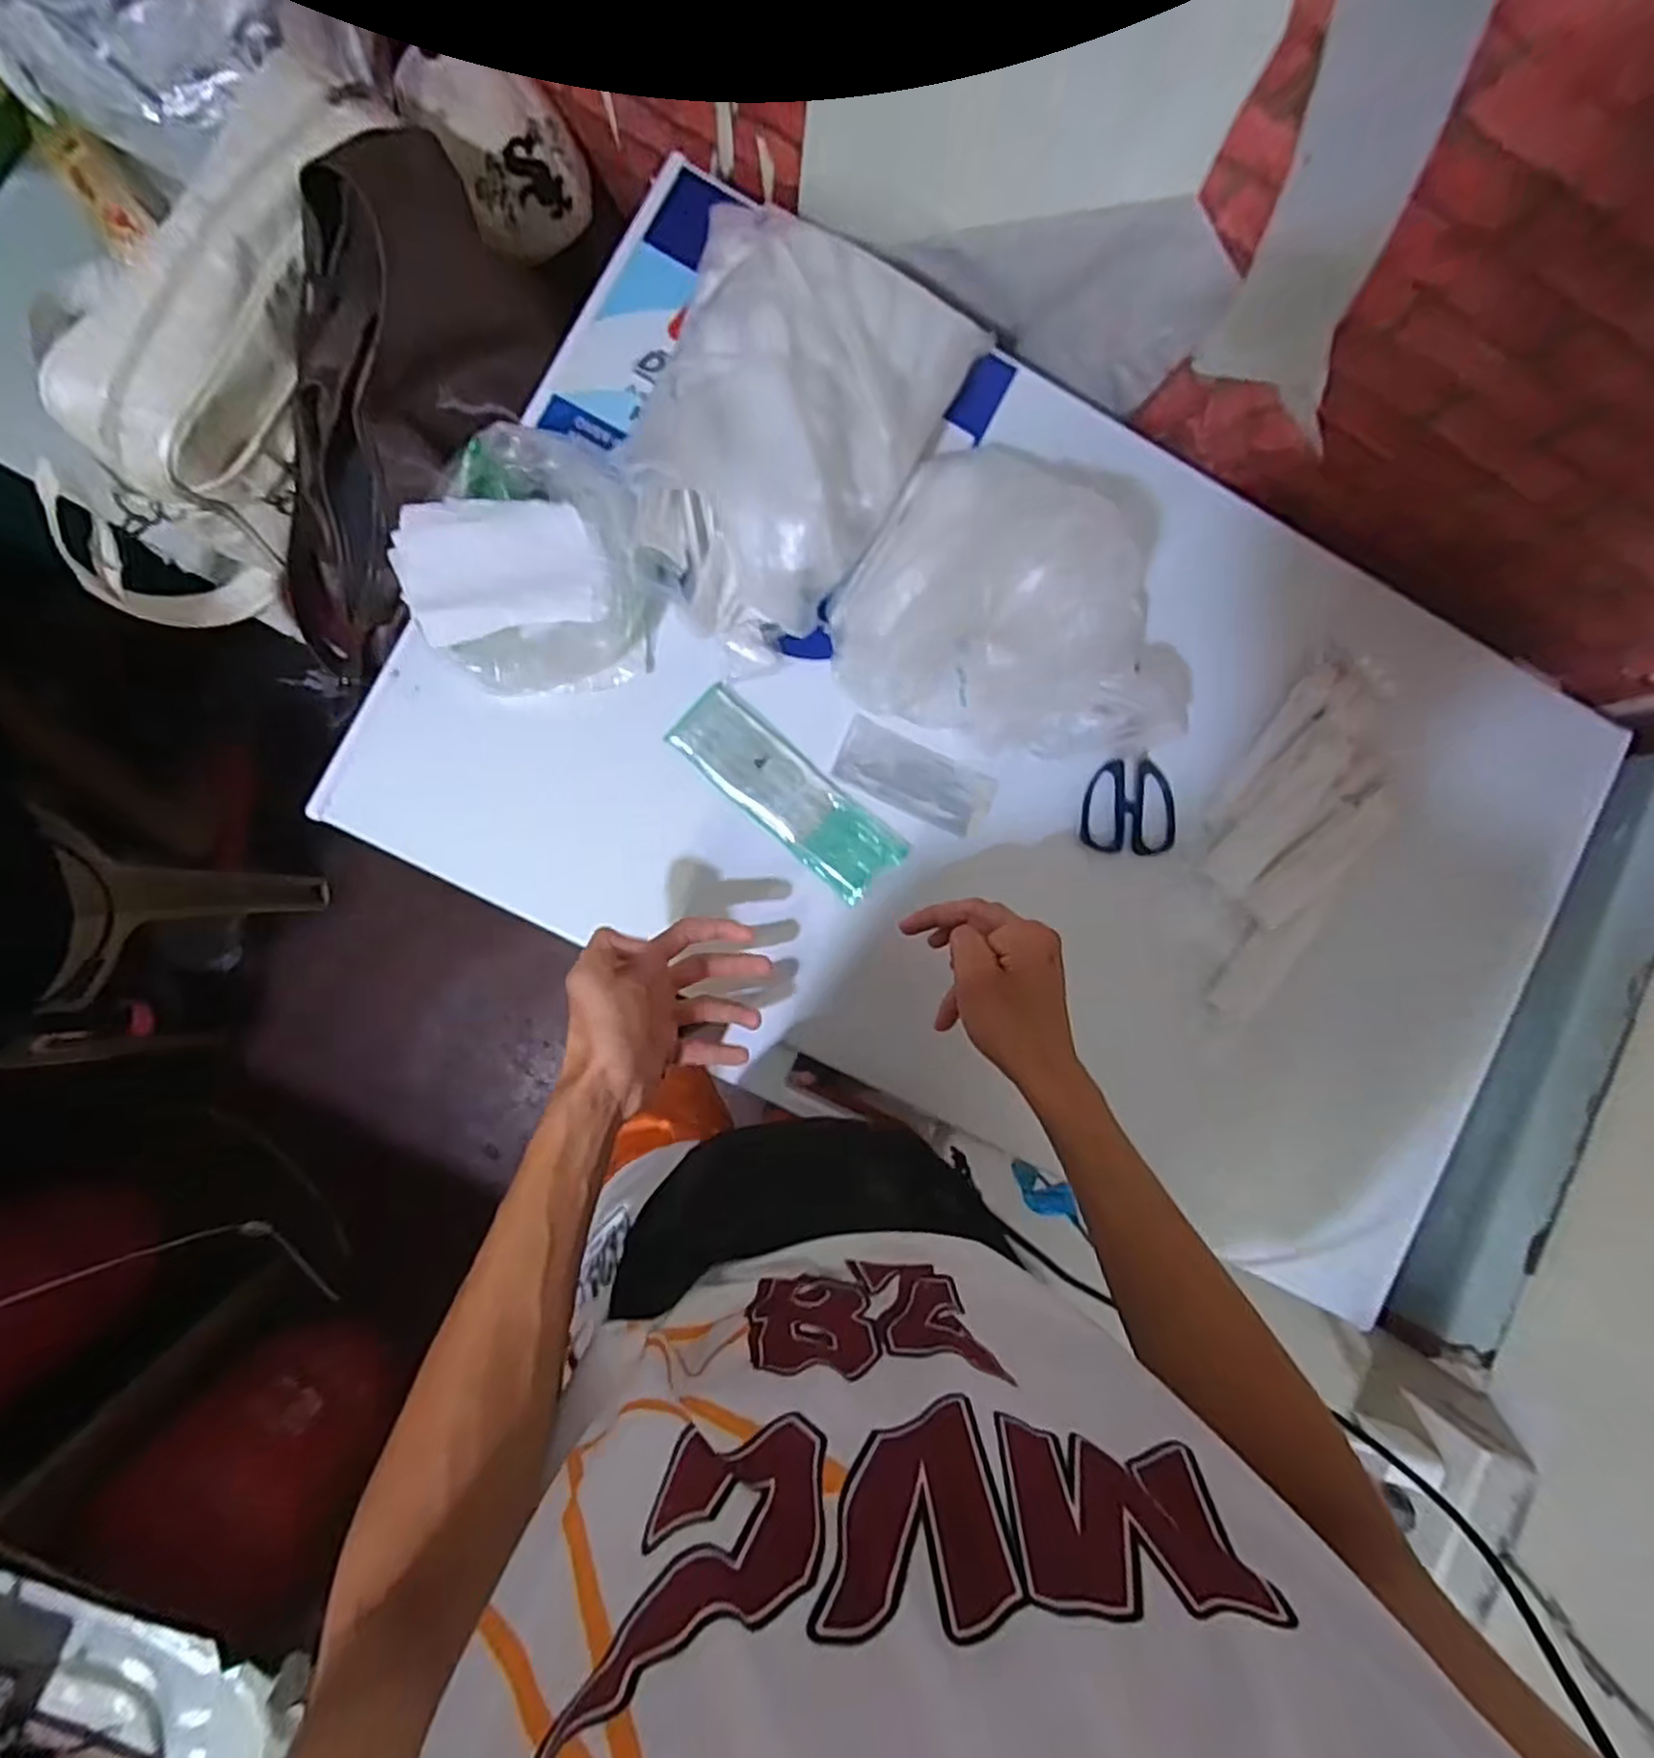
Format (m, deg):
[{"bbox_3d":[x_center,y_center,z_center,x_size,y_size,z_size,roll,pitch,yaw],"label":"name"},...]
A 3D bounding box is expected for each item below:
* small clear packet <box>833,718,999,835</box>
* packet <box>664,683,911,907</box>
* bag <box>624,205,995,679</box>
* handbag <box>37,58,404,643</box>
[{"bbox_3d":[0.071,-0.080,0.600,0.126,0.013,0.053,22,86,-6],"label":"small clear packet"},{"bbox_3d":[-0.029,-0.066,0.583,0.192,0.011,0.061,42,84,-4],"label":"packet"},{"bbox_3d":[-0.022,-0.306,0.541,0.195,0.098,0.283,18,86,-6],"label":"bag"},{"bbox_3d":[-0.439,-0.360,0.541,0.121,0.159,0.385,36,117,-5],"label":"handbag"}]

